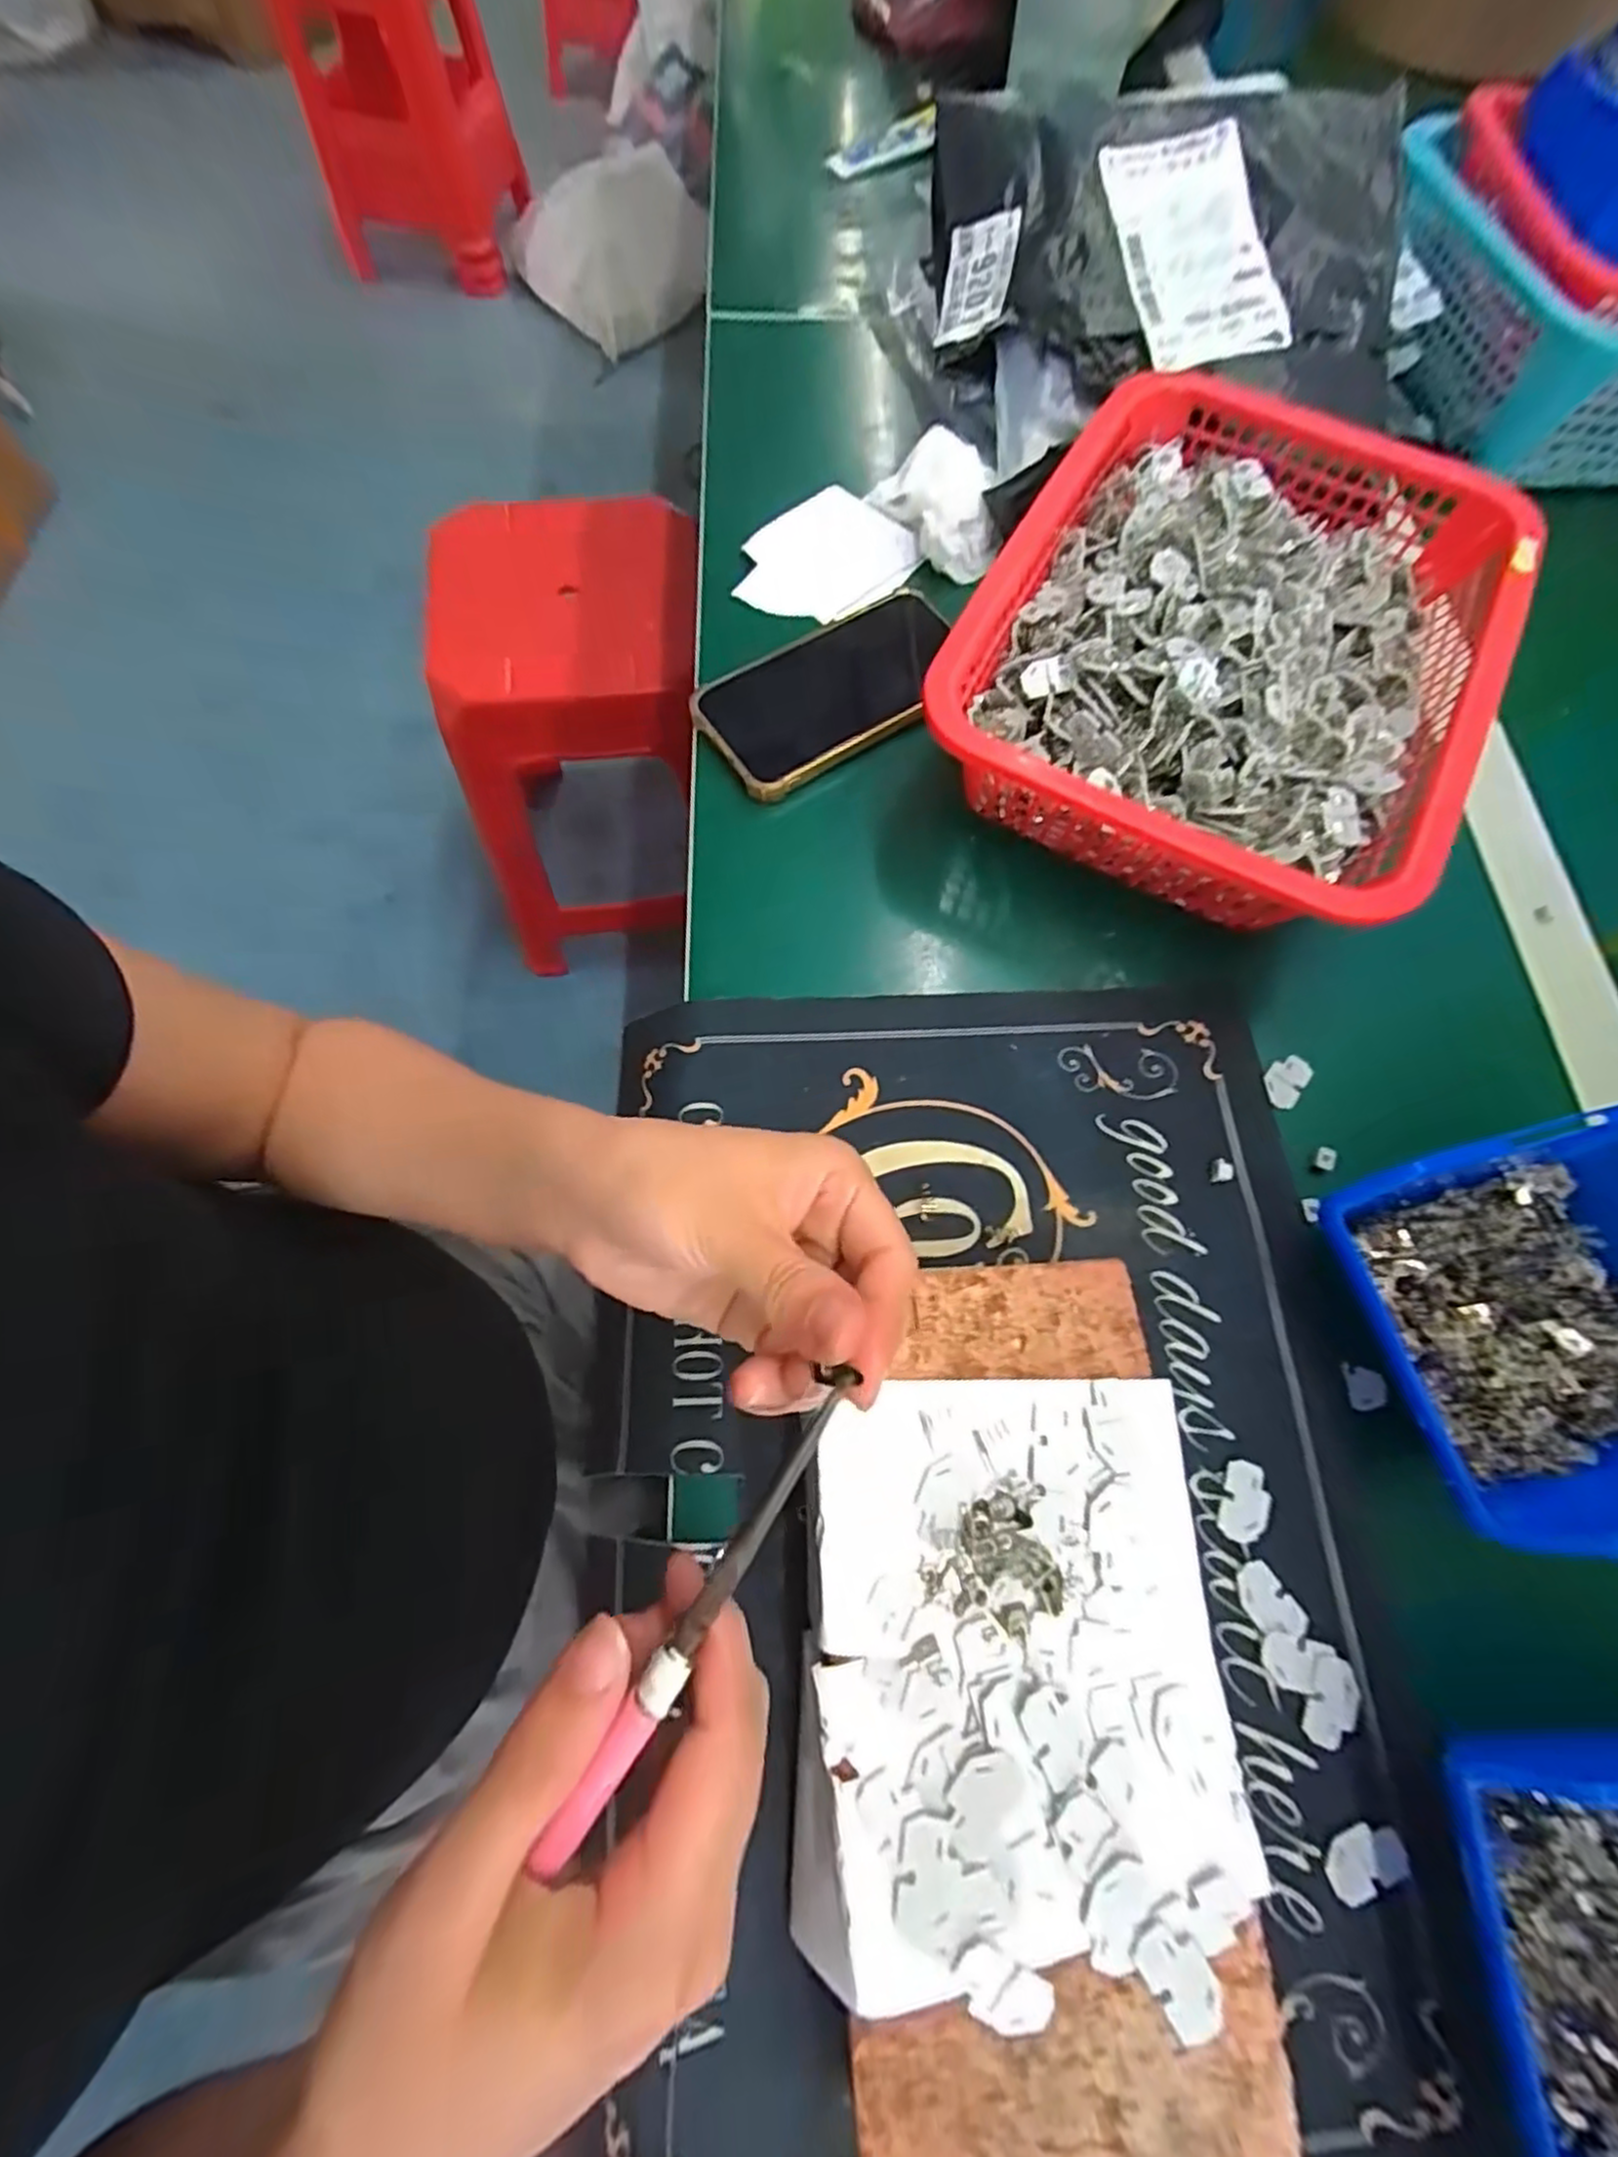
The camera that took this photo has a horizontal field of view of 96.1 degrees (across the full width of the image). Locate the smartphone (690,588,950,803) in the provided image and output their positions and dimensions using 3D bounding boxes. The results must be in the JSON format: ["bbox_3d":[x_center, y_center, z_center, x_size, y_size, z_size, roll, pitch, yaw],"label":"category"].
[{"bbox_3d":[0.015,-0.204,0.381,0.143,0.015,0.075,-33,75,-13],"label":"smartphone"}]

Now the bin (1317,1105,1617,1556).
[{"bbox_3d":[0.269,0.083,0.261,0.145,0.061,0.123,-13,71,-5],"label":"bin"}]

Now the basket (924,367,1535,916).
[{"bbox_3d":[0.200,-0.209,0.353,0.217,0.065,0.293,28,72,7],"label":"basket"}]

